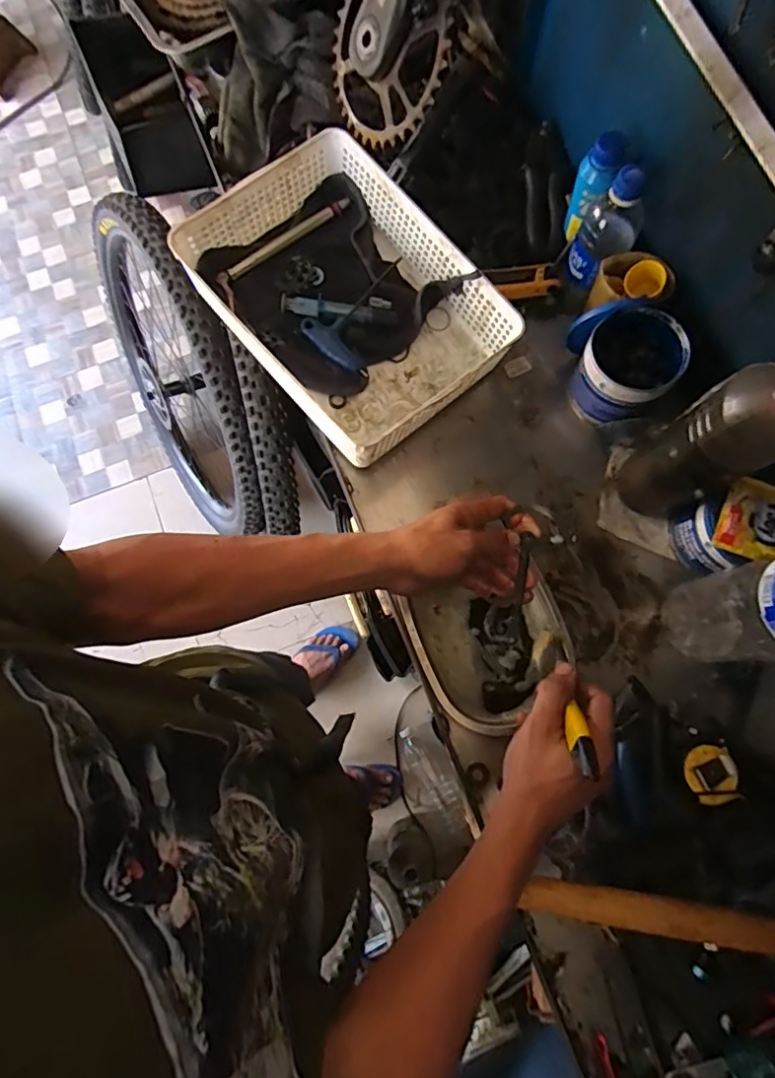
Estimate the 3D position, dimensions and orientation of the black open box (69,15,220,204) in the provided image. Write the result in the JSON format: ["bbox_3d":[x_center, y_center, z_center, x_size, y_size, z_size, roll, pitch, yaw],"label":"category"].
[{"bbox_3d":[-0.460,-0.816,1.034,0.150,0.107,0.334,-22,77,-5],"label":"black open box"}]

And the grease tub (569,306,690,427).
[{"bbox_3d":[0.269,-0.194,0.618,0.098,0.092,0.109,43,80,10],"label":"grease tub"}]

